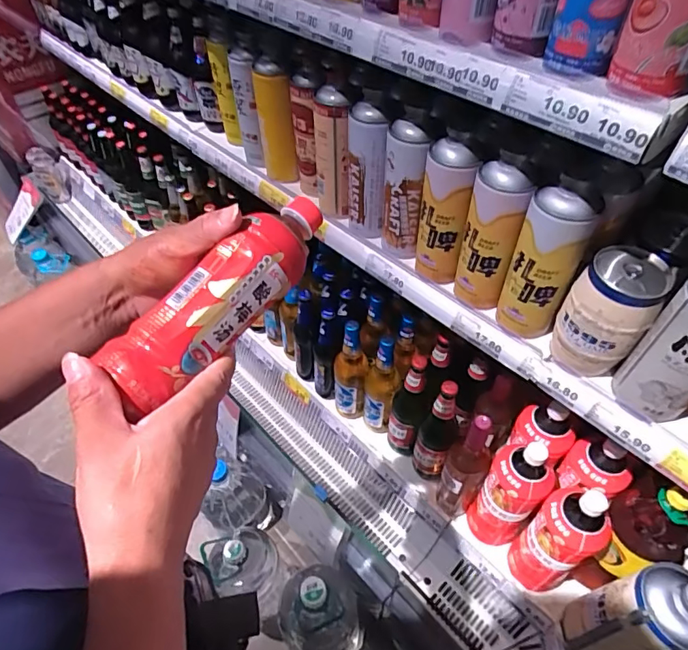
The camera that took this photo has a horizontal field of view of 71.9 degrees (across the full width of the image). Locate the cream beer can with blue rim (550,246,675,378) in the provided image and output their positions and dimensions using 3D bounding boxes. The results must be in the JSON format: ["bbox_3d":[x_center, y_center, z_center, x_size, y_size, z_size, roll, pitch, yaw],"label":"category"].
[{"bbox_3d":[0.330,-0.009,0.602,0.086,0.163,0.084,0,49,0],"label":"cream beer can with blue rim"}]

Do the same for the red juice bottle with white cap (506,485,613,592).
[{"bbox_3d":[0.339,0.340,0.753,0.079,0.274,0.093,-26,54,-20],"label":"red juice bottle with white cap"}]

